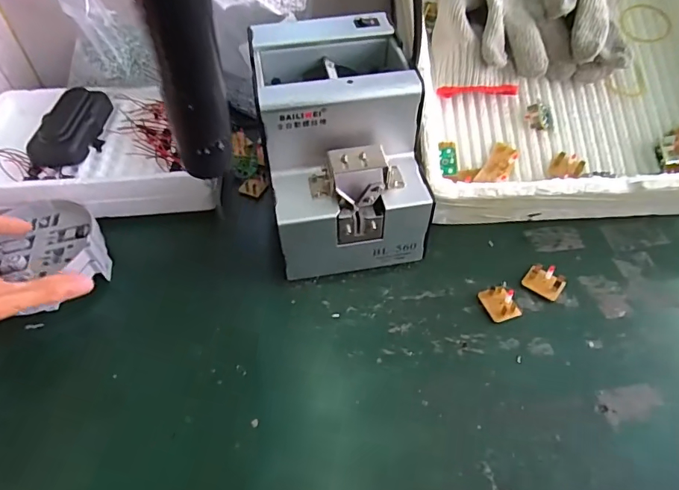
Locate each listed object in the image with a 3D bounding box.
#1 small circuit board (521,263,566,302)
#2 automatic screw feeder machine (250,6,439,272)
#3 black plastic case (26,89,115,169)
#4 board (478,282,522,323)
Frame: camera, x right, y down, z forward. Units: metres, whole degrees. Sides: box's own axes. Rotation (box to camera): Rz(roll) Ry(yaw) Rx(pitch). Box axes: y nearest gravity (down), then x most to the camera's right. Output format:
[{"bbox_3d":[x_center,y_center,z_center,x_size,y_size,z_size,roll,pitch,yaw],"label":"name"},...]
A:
[{"bbox_3d":[0.176,0.030,0.394,0.030,0.011,0.023,33,62,25],"label":"small circuit board"},{"bbox_3d":[0.000,-0.081,0.406,0.124,0.147,0.182,-7,50,-4],"label":"automatic screw feeder machine"},{"bbox_3d":[-0.266,-0.120,0.462,0.048,0.027,0.098,0,53,3],"label":"black plastic case"},{"bbox_3d":[0.133,0.047,0.383,0.025,0.008,0.030,-17,54,-9],"label":"board"}]

